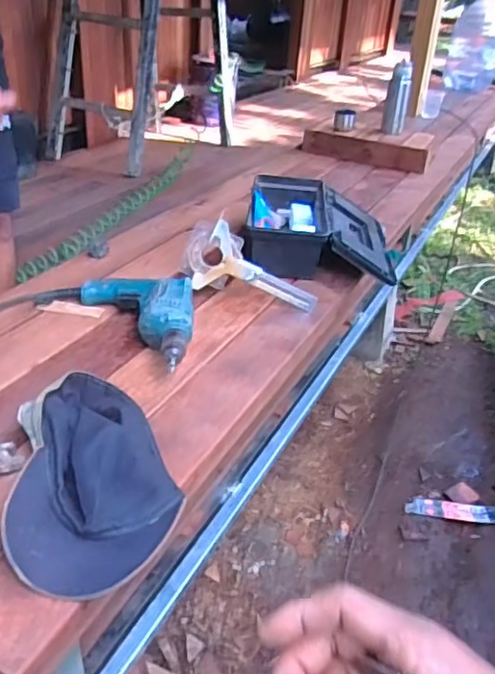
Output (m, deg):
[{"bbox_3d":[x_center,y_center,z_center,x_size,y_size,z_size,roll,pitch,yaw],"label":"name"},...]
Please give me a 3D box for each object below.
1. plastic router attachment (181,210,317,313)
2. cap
[{"bbox_3d":[0.006,-0.102,0.967,0.226,0.104,0.066,26,32,-6],"label":"plastic router attachment"},{"bbox_3d":[-0.161,0.130,0.613,0.151,0.065,0.249,-7,34,-19],"label":"cap"}]

